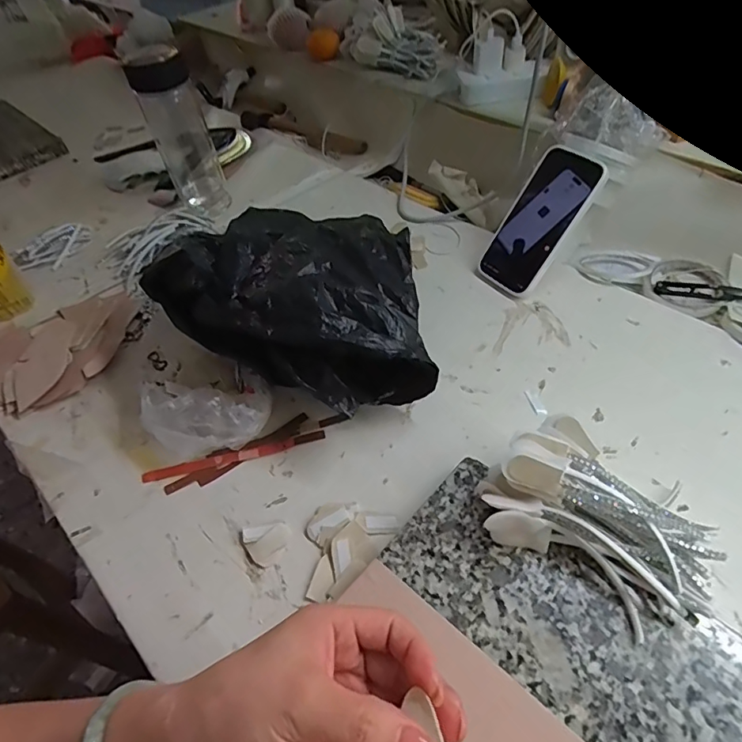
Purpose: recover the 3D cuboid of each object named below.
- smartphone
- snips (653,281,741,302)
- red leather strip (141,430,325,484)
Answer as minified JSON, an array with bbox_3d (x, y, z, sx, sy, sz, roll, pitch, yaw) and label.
[{"bbox_3d":[0.196,-0.172,0.582,0.014,0.169,0.083,7,31,-48],"label":"smartphone"},{"bbox_3d":[0.391,-0.094,0.584,0.100,0.009,0.023,13,51,17],"label":"snips"},{"bbox_3d":[-0.131,0.083,0.476,0.172,0.008,0.013,-15,49,-6],"label":"red leather strip"}]

